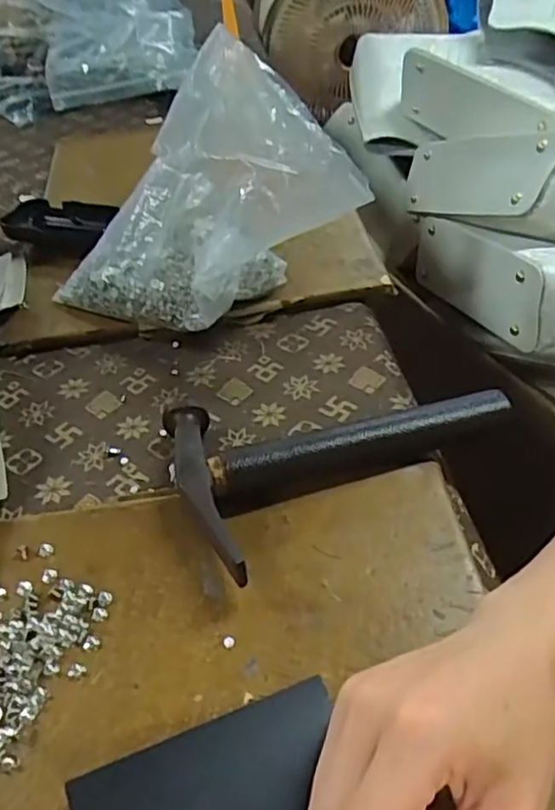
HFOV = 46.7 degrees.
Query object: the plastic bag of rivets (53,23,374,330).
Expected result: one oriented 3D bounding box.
[{"bbox_3d":[-0.053,-0.145,0.479,0.231,0.167,0.126,13,47,18],"label":"plastic bag of rivets"}]

